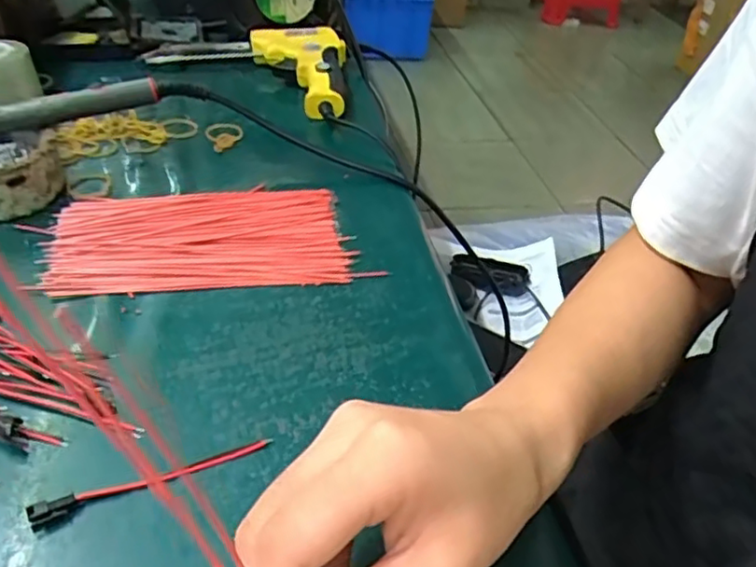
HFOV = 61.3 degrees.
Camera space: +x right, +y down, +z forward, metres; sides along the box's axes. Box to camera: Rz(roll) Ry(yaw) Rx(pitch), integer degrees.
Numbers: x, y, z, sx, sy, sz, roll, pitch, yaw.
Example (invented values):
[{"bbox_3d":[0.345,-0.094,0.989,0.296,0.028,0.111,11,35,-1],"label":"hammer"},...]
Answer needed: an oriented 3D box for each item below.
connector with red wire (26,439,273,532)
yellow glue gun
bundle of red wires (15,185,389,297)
[{"bbox_3d":[-0.097,0.085,0.281,0.101,0.009,0.009,-15,44,-22],"label":"connector with red wire"},{"bbox_3d":[-0.065,-0.200,0.591,0.086,0.032,0.159,-8,42,-15],"label":"yellow glue gun"},{"bbox_3d":[-0.113,-0.031,0.407,0.187,0.013,0.095,-5,41,-11],"label":"bundle of red wires"}]

